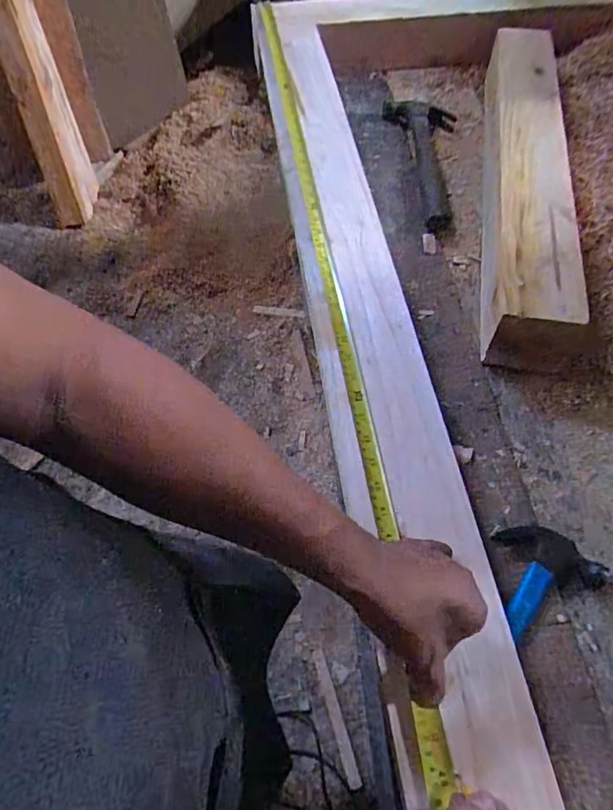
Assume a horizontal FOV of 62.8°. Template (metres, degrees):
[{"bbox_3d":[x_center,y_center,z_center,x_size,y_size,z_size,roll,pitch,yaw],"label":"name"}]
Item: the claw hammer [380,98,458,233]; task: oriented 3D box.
[{"bbox_3d":[0.215,-0.418,0.848,0.113,0.028,0.352,-7,61,-3],"label":"claw hammer"}]

